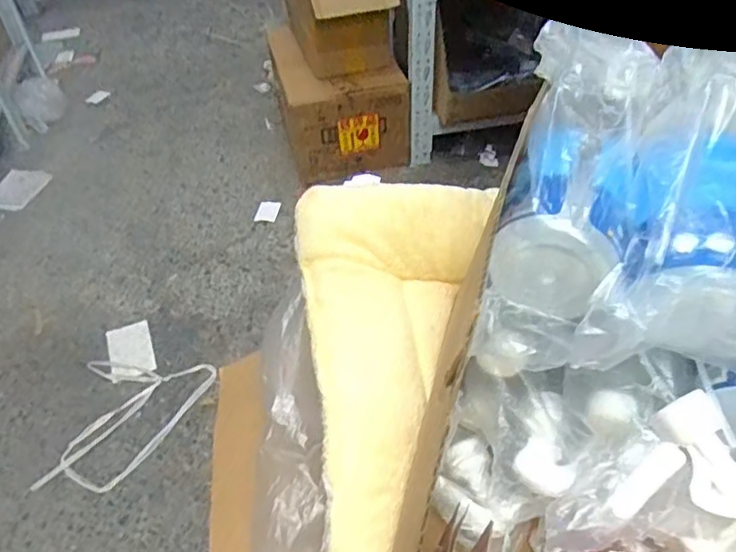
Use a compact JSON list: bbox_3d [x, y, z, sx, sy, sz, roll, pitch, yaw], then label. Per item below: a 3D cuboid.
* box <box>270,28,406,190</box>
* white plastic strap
[{"bbox_3d":[-0.070,-0.433,1.514,0.283,0.245,0.348,-11,43,-6],"label":"box"},{"bbox_3d":[-0.385,0.236,0.999,0.230,0.014,0.240,0,44,5],"label":"white plastic strap"}]

